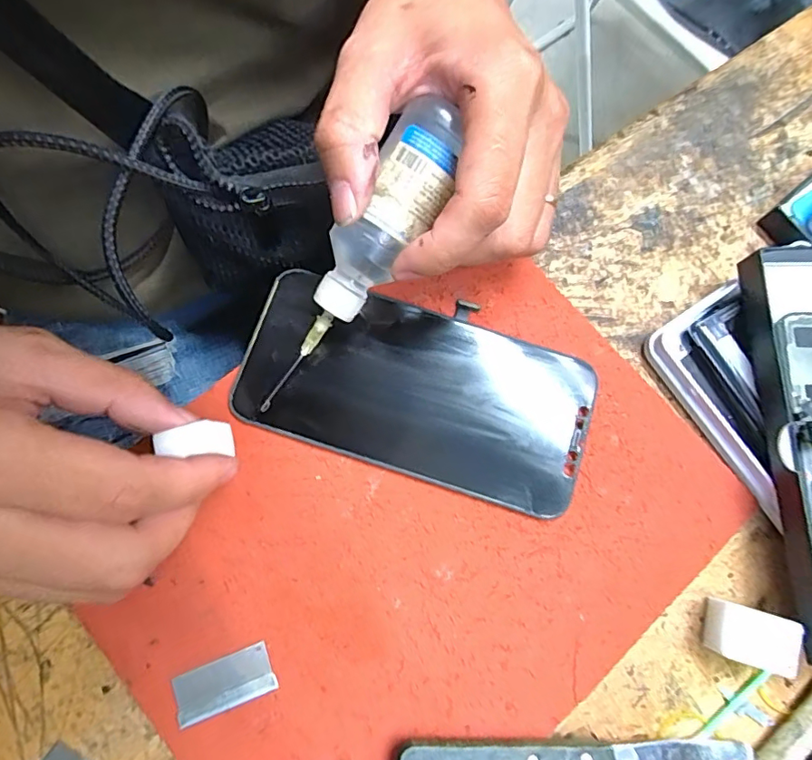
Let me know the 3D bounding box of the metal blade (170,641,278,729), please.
[{"bbox_3d":[-0.073,0.122,0.202,0.038,0.004,0.019,-20,78,-7],"label":"metal blade"}]

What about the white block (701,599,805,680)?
[{"bbox_3d":[0.141,0.105,0.208,0.031,0.015,0.022,7,81,28],"label":"white block"}]

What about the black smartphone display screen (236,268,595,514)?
[{"bbox_3d":[0.005,0.004,0.232,0.156,0.012,0.077,15,75,0],"label":"black smartphone display screen"}]

